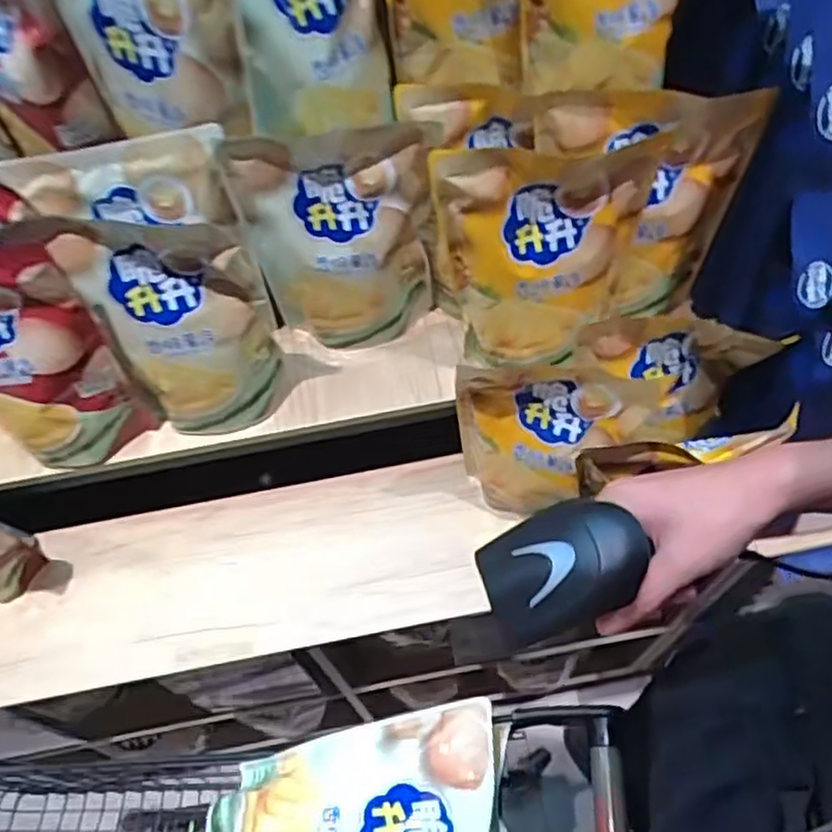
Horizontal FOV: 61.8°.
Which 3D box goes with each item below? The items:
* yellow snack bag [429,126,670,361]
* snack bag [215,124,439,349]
[{"bbox_3d":[0.124,-0.143,0.672,0.200,0.233,0.070,-9,58,-2],"label":"yellow snack bag"},{"bbox_3d":[-0.075,-0.169,0.706,0.188,0.243,0.058,-8,58,-1],"label":"snack bag"}]

